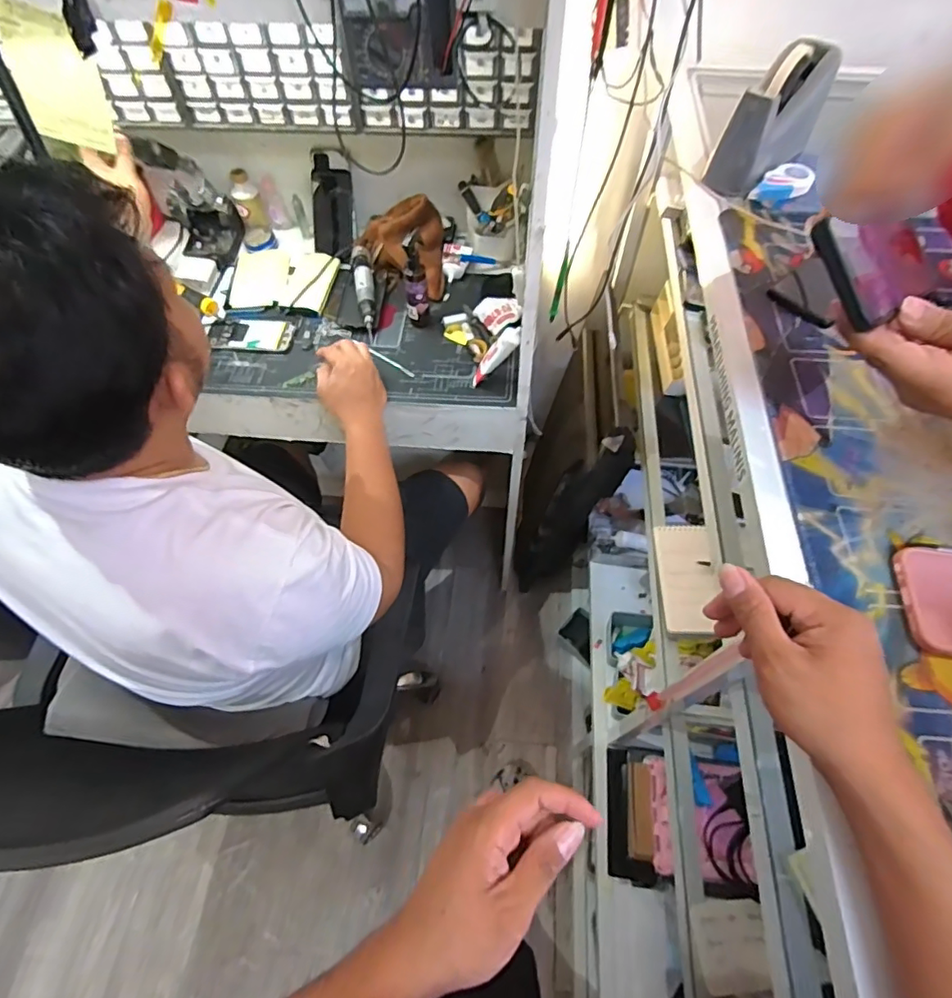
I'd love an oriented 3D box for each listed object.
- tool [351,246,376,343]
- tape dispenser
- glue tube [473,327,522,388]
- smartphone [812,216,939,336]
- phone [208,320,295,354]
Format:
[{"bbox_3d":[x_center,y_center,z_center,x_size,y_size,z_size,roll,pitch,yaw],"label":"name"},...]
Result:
[{"bbox_3d":[-0.200,-0.380,0.981,0.034,0.042,0.201,-11,60,-5],"label":"tool"},{"bbox_3d":[0.375,-0.466,0.659,0.185,0.109,0.065,-41,67,-20],"label":"tape dispenser"},{"bbox_3d":[0.031,-0.228,0.854,0.025,0.133,0.026,16,56,-26],"label":"glue tube"},{"bbox_3d":[0.301,-0.166,0.387,0.162,0.016,0.073,-18,85,-32],"label":"smartphone"},{"bbox_3d":[-0.408,-0.296,0.967,0.156,0.005,0.069,5,60,4],"label":"phone"}]

